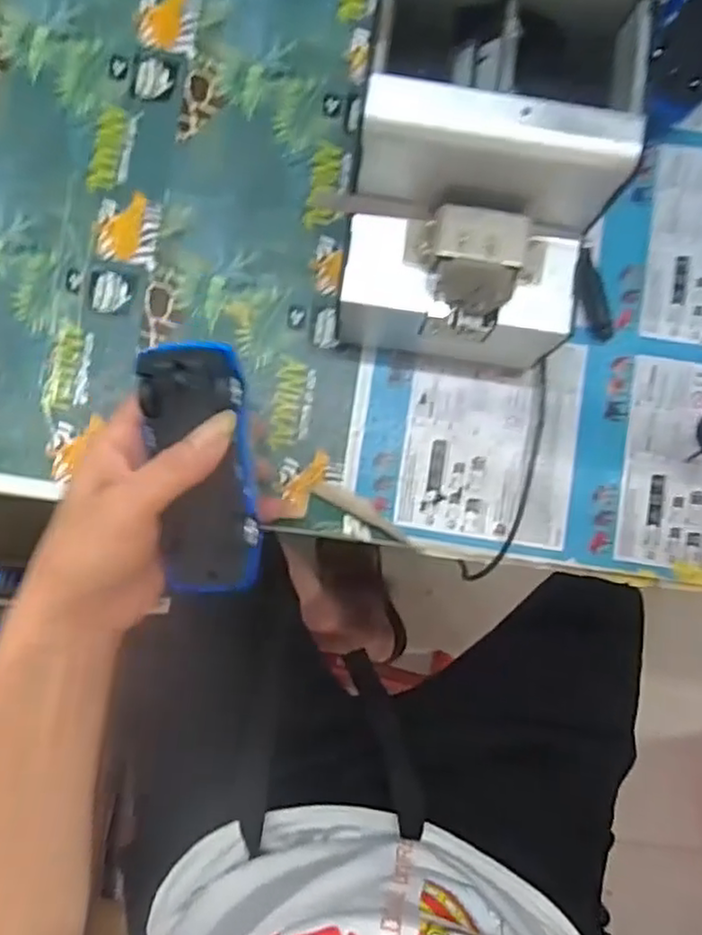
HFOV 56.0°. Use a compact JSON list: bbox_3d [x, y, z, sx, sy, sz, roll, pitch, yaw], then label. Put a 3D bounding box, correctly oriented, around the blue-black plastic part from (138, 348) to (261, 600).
[{"bbox_3d":[-0.076,0.003,0.338,0.049,0.015,0.129,-6,105,-4],"label":"blue-black plastic part"}]

